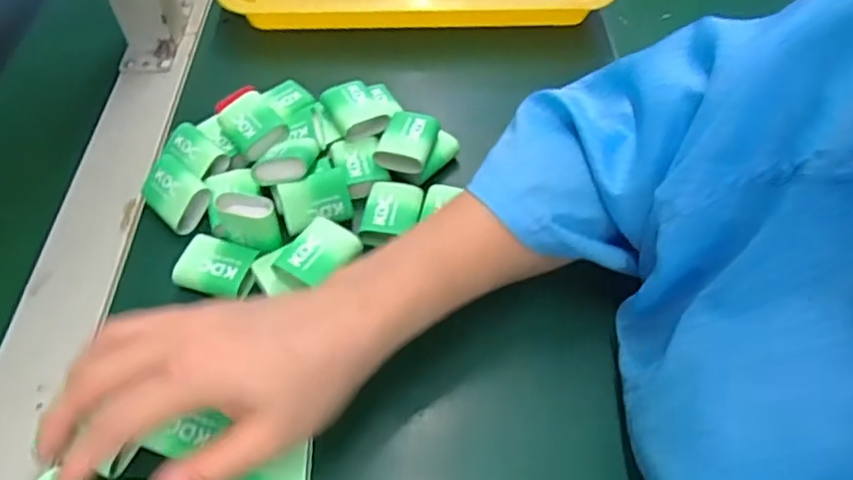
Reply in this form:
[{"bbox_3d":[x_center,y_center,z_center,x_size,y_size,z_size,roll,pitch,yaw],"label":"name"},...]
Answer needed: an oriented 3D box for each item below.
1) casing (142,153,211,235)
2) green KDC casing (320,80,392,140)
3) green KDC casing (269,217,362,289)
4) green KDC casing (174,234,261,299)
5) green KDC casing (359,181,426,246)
[{"bbox_3d":[-0.161,-0.030,0.402,0.045,0.015,0.034,36,99,19],"label":"casing"},{"bbox_3d":[-0.051,-0.091,0.443,0.034,0.023,0.041,-21,55,-16],"label":"green KDC casing"},{"bbox_3d":[-0.061,0.009,0.359,0.034,0.015,0.040,26,56,18],"label":"green KDC casing"},{"bbox_3d":[-0.121,0.018,0.374,0.045,0.016,0.035,15,53,11],"label":"green KDC casing"},{"bbox_3d":[-0.022,-0.018,0.405,0.034,0.016,0.044,9,52,6],"label":"green KDC casing"}]

